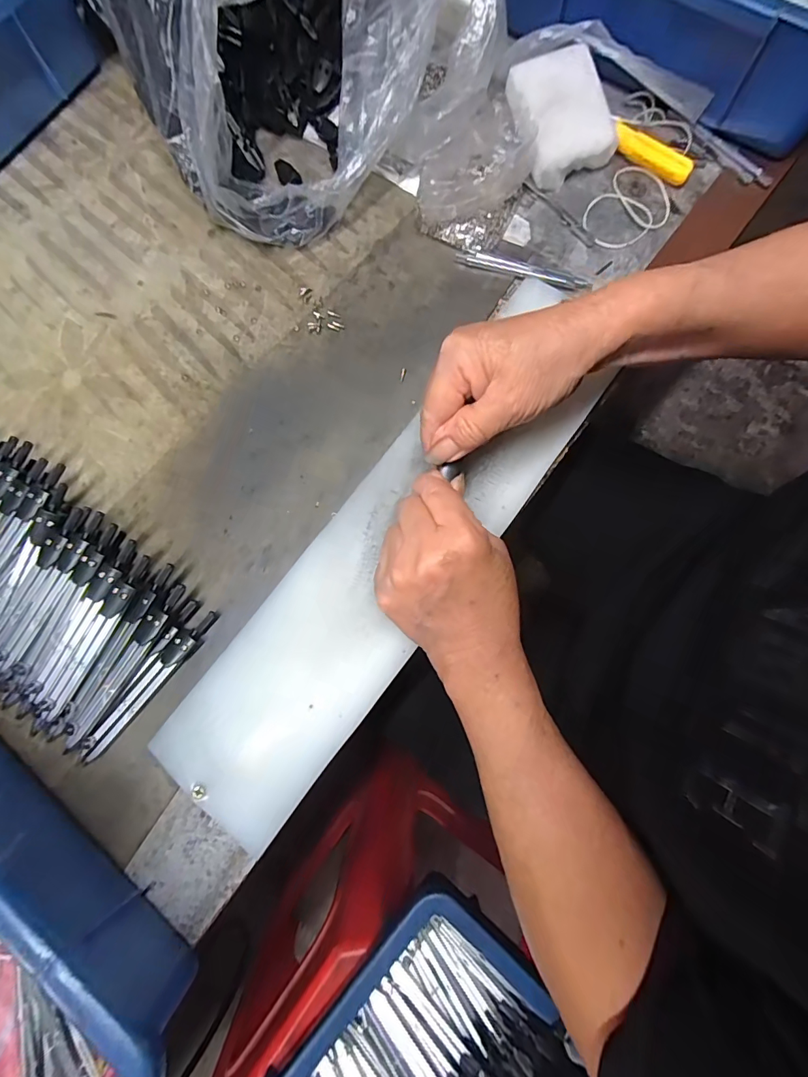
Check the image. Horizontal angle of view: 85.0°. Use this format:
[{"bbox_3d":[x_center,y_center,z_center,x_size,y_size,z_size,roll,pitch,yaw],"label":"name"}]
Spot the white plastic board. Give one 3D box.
[{"bbox_3d":[0.002,-0.001,0.284,0.094,0.009,0.391,37,81,9],"label":"white plastic board"}]

